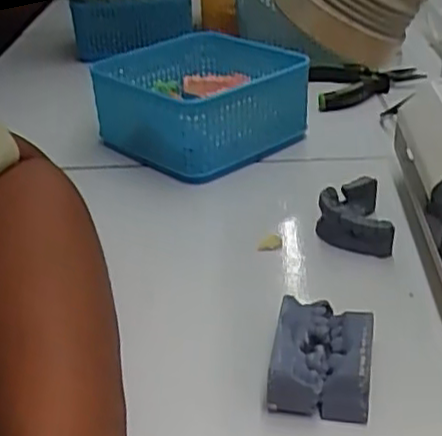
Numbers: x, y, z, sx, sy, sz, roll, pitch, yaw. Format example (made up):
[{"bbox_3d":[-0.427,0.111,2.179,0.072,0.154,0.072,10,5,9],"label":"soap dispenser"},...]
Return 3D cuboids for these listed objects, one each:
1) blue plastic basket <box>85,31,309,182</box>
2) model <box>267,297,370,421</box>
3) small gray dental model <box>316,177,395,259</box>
[{"bbox_3d":[-0.018,-0.088,0.539,0.115,0.073,0.139,-29,37,-35],"label":"blue plastic basket"},{"bbox_3d":[0.046,0.063,0.320,0.042,0.031,0.054,3,31,12],"label":"model"},{"bbox_3d":[0.080,-0.001,0.436,0.041,0.030,0.057,-3,30,0],"label":"small gray dental model"}]

